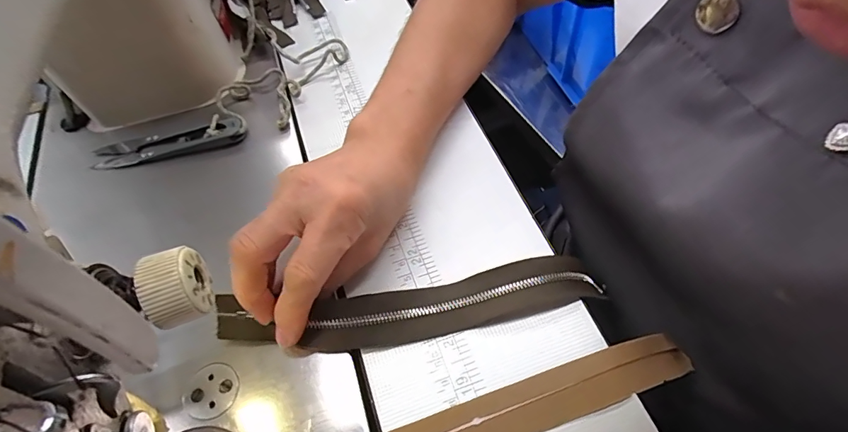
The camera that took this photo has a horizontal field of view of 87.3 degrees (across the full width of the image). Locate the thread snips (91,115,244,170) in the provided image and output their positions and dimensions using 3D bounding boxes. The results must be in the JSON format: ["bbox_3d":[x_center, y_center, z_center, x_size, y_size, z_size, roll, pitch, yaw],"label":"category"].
[{"bbox_3d":[-0.177,-0.051,0.309,0.103,0.011,0.021,-12,57,-4],"label":"thread snips"}]

